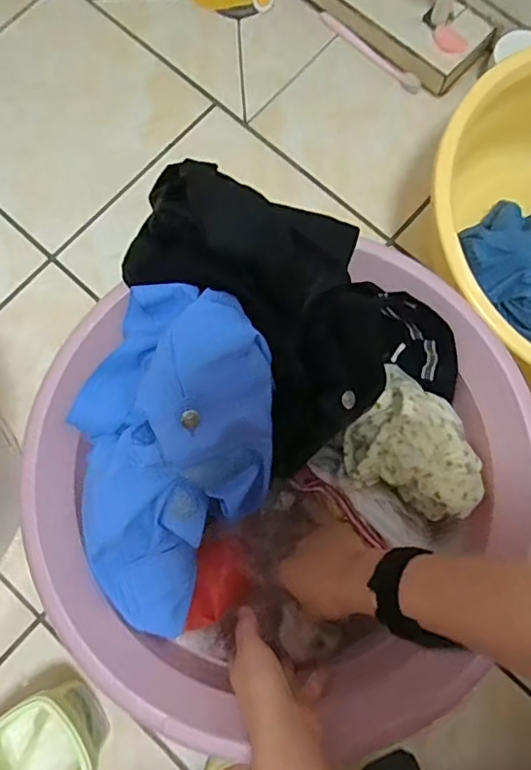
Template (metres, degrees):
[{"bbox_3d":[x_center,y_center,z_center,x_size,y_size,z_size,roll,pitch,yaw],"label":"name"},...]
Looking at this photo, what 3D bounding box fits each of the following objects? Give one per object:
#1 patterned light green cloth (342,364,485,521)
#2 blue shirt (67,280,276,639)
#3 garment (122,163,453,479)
[{"bbox_3d":[0.147,0.058,0.527,0.126,0.066,0.112,37,81,7],"label":"patterned light green cloth"},{"bbox_3d":[-0.086,0.061,0.479,0.169,0.116,0.271,22,80,4],"label":"blue shirt"},{"bbox_3d":[0.029,-0.073,0.493,0.197,0.159,0.267,-37,81,-7],"label":"garment"}]

